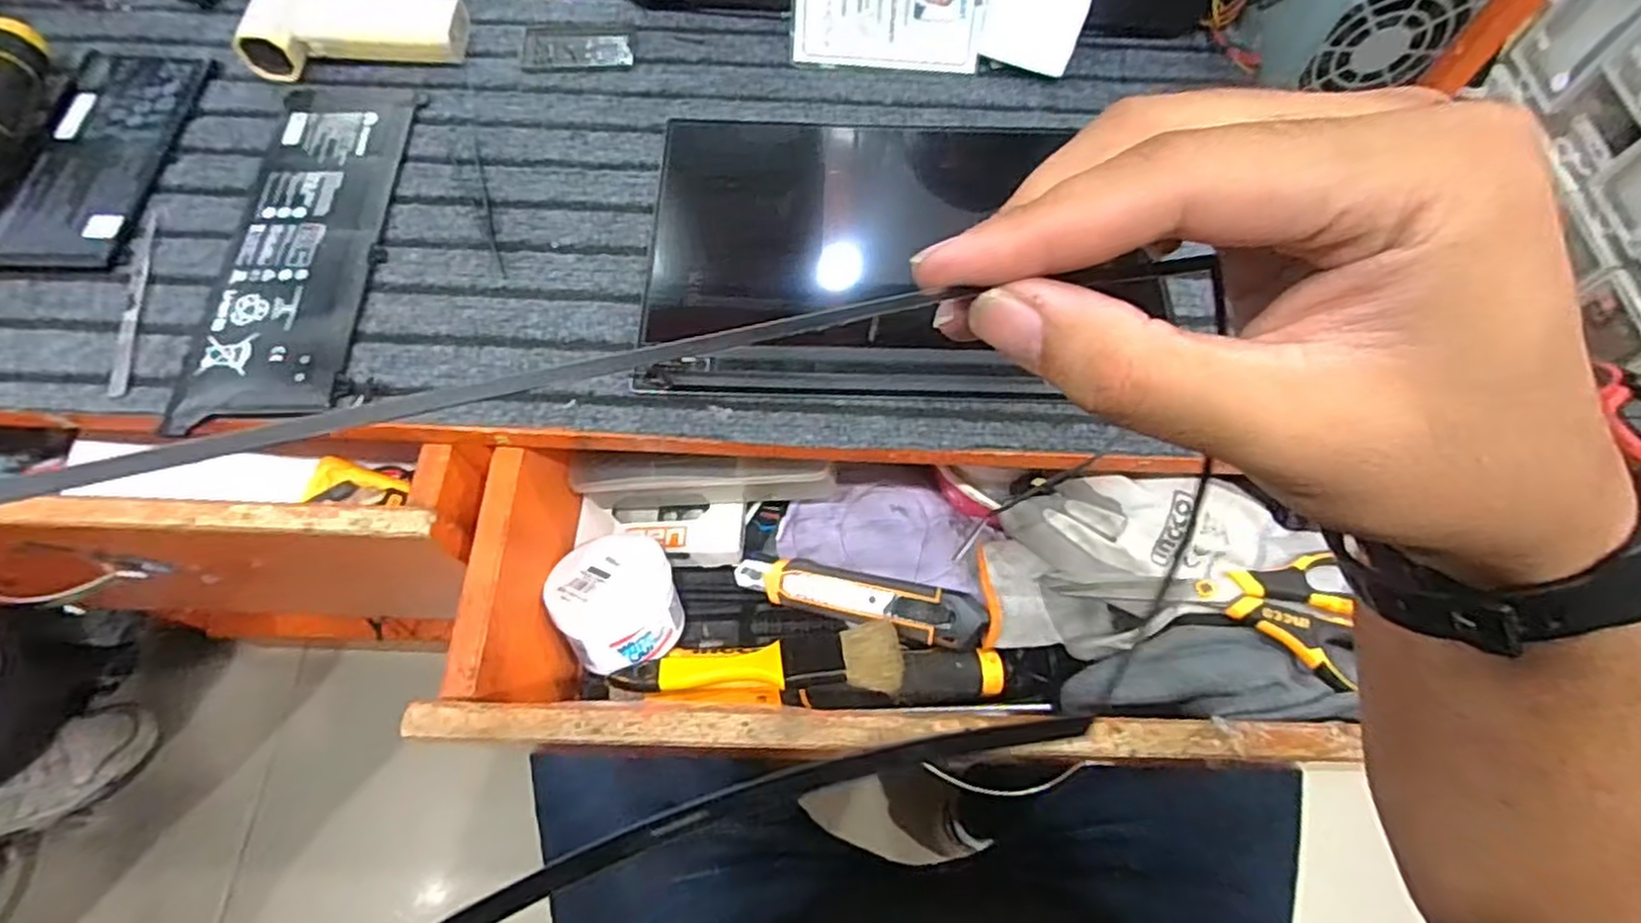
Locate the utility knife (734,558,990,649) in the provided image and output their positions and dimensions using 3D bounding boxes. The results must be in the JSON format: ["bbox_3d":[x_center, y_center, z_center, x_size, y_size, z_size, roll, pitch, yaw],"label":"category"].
[{"bbox_3d":[0.025,0.093,0.491,0.165,0.027,0.035,12,66,5],"label":"utility knife"}]

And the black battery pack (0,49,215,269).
[{"bbox_3d":[-0.473,-0.204,0.483,0.084,0.008,0.185,1,65,-1],"label":"black battery pack"}]

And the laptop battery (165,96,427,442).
[{"bbox_3d":[-0.320,-0.143,0.458,0.089,0.007,0.258,-1,65,-1],"label":"laptop battery"}]

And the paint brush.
[{"bbox_3d":[-0.037,0.133,0.464,0.175,0.035,0.041,-5,65,-3],"label":"paint brush"}]

